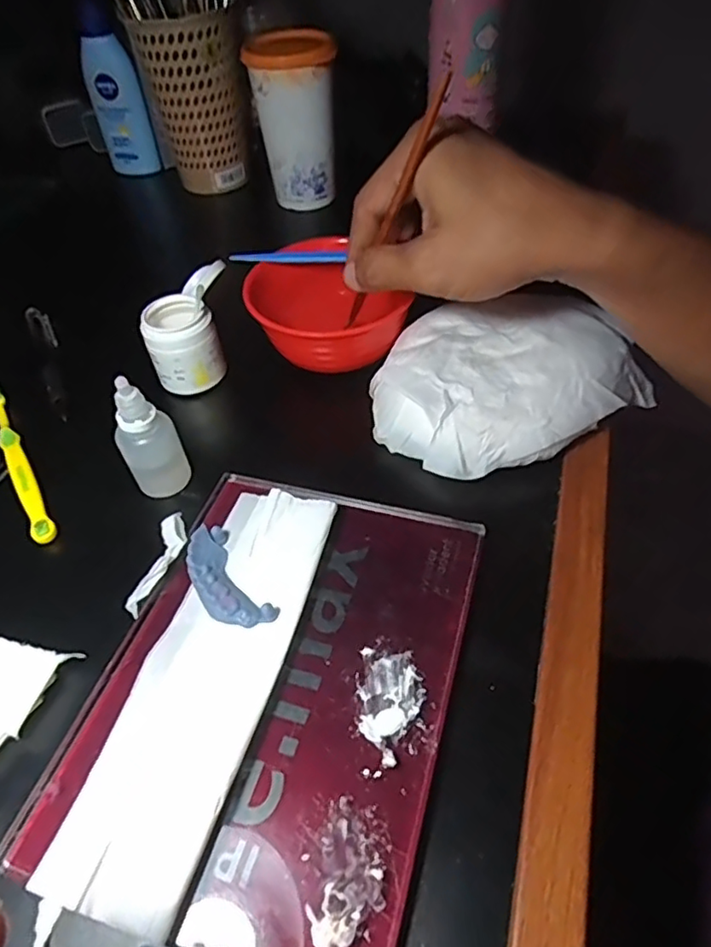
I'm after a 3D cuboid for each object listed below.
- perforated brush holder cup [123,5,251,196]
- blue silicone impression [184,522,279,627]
[{"bbox_3d":[-0.148,-0.346,0.565,0.090,0.136,0.081,-12,49,-7],"label":"perforated brush holder cup"},{"bbox_3d":[-0.063,0.051,0.289,0.026,0.012,0.060,-28,53,-20],"label":"blue silicone impression"}]

